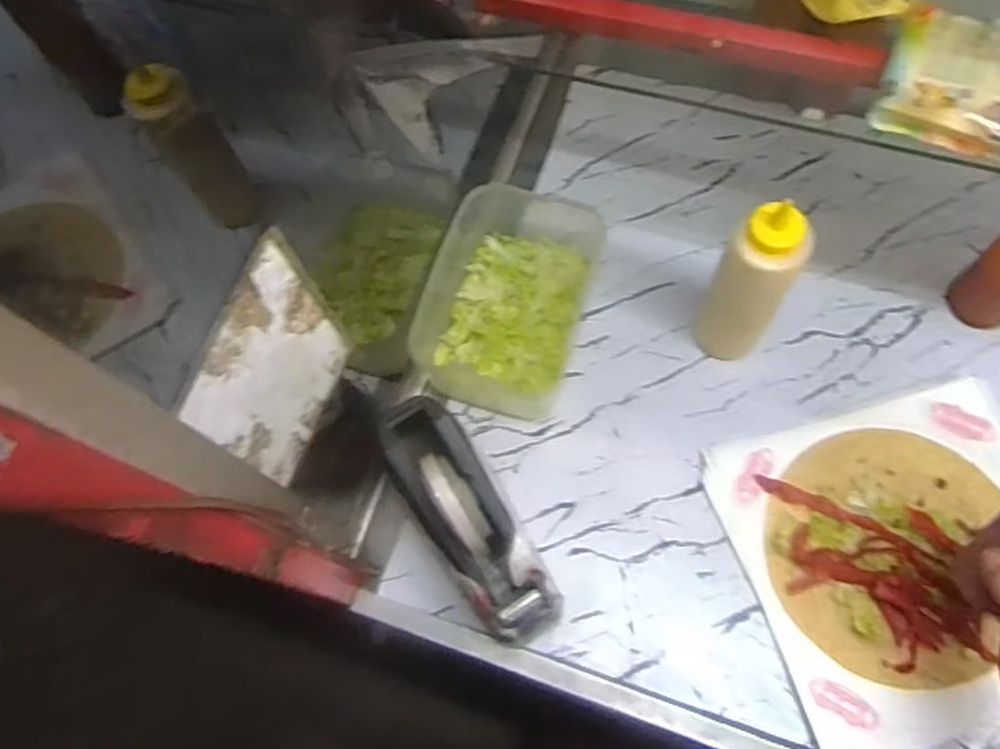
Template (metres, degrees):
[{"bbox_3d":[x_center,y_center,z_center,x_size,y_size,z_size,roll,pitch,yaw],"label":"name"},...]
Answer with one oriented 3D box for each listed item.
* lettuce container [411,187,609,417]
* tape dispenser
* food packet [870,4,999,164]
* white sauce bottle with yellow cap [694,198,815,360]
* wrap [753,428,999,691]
[{"bbox_3d":[0.011,-0.081,0.688,0.137,0.073,0.216,17,71,9],"label":"lettuce container"},{"bbox_3d":[-0.023,0.120,0.597,0.076,0.105,0.204,-29,71,-8],"label":"tape dispenser"},{"bbox_3d":[0.290,-0.183,0.455,0.090,0.028,0.089,23,72,11],"label":"food packet"},{"bbox_3d":[0.204,-0.066,0.606,0.060,0.192,0.050,26,73,11],"label":"white sauce bottle with yellow cap"},{"bbox_3d":[0.321,0.147,0.603,0.185,0.034,0.201,-1,69,2],"label":"wrap"}]

